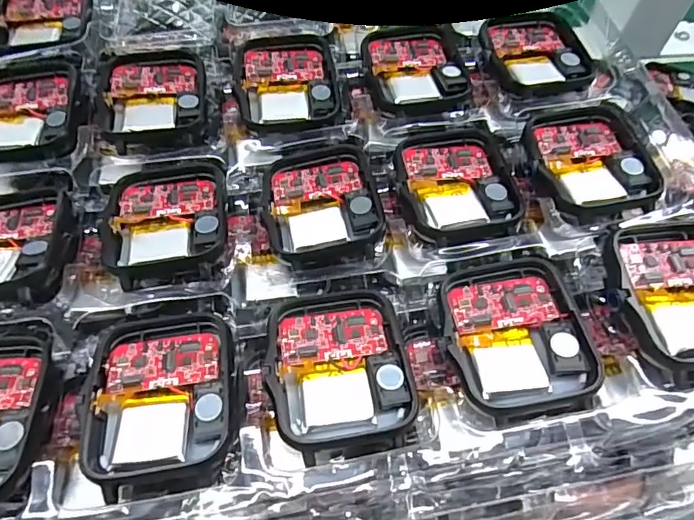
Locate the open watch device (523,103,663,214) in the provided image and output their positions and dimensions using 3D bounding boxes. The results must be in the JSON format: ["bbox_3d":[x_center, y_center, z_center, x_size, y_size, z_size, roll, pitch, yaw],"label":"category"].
[{"bbox_3d":[0.084,-0.037,0.171,0.040,0.006,0.046,-5,59,-5],"label":"open watch device"}]

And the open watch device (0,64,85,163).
[{"bbox_3d":[-0.117,-0.055,0.180,0.042,0.006,0.046,-2,59,-3],"label":"open watch device"}]

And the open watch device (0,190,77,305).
[{"bbox_3d":[-0.108,-0.005,0.151,0.041,0.014,0.048,-11,59,-8],"label":"open watch device"}]

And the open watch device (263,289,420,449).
[{"bbox_3d":[-0.002,0.028,0.136,0.037,0.007,0.042,-9,59,-7],"label":"open watch device"}]

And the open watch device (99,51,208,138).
[{"bbox_3d":[-0.072,-0.064,0.185,0.037,0.006,0.043,-5,59,-5],"label":"open watch device"}]

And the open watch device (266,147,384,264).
[{"bbox_3d":[-0.008,-0.021,0.164,0.036,0.005,0.046,-6,59,-5],"label":"open watch device"}]

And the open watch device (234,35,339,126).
[{"bbox_3d":[-0.023,-0.070,0.189,0.037,0.010,0.041,-5,59,-4],"label":"open watch device"}]

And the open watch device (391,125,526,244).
[{"bbox_3d":[0.037,-0.026,0.166,0.037,0.005,0.043,-9,59,-7],"label":"open watch device"}]

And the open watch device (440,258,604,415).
[{"bbox_3d":[0.047,0.020,0.138,0.037,0.006,0.042,-9,59,-7],"label":"open watch device"}]

